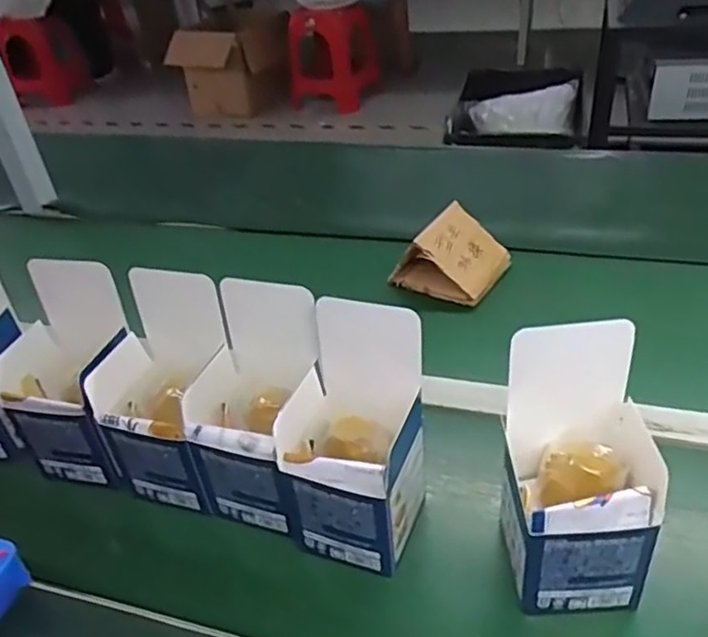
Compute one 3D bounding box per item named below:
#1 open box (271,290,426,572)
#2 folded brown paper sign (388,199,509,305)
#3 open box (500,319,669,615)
[{"bbox_3d":[0.001,0.085,0.485,0.090,0.170,0.106,12,39,25],"label":"open box"},{"bbox_3d":[0.120,-0.080,0.780,0.102,0.081,0.111,22,41,34],"label":"folded brown paper sign"},{"bbox_3d":[0.148,0.102,0.437,0.097,0.169,0.099,-1,35,7],"label":"open box"}]

